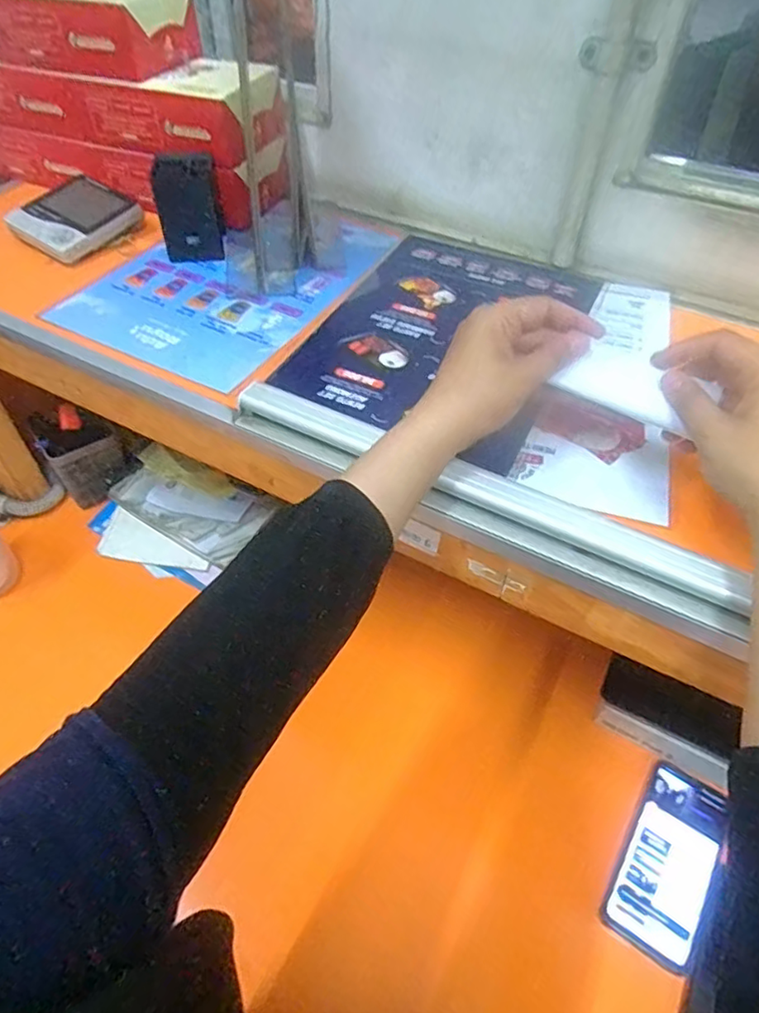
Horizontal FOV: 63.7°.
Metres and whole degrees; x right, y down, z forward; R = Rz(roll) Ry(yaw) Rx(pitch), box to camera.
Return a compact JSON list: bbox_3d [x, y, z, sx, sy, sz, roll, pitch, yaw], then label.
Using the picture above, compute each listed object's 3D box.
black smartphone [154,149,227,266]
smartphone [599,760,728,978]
[{"bbox_3d":[-0.188,-0.294,0.602,0.058,0.100,0.009,-10,15,-4],"label":"black smartphone"},{"bbox_3d":[0.275,0.334,0.577,0.077,0.010,0.165,19,55,33],"label":"smartphone"}]

